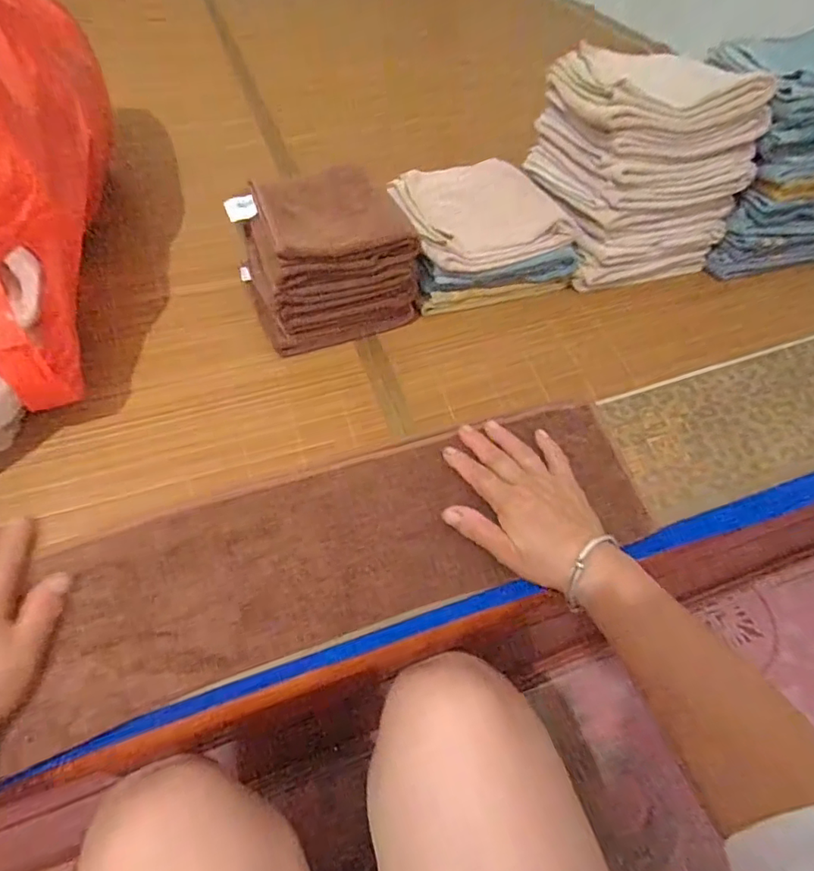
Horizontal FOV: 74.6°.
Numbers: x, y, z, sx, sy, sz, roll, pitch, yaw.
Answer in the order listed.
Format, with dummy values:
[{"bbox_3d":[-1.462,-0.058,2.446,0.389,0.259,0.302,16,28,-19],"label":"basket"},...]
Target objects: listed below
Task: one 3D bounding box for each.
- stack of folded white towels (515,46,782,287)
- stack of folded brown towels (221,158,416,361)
[{"bbox_3d":[0.250,-0.300,0.598,0.173,0.182,0.190,-11,55,-12],"label":"stack of folded white towels"},{"bbox_3d":[-0.085,-0.182,0.547,0.151,0.110,0.156,-19,57,-17],"label":"stack of folded brown towels"}]

